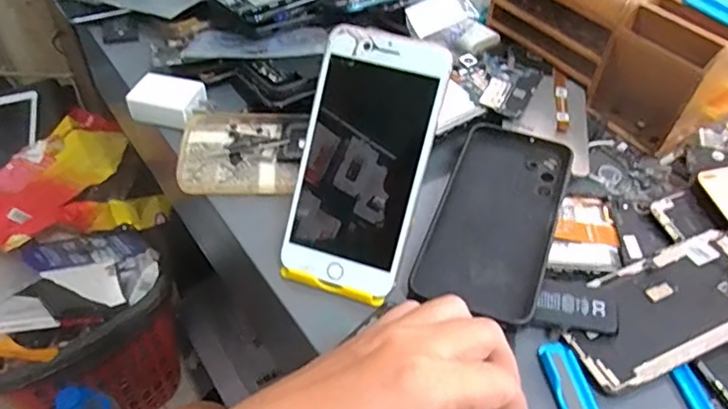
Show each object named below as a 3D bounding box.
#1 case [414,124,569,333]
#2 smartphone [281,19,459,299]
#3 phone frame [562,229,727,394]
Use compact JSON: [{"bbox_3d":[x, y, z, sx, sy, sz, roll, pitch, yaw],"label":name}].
[{"bbox_3d":[0.094,0.005,0.386,0.077,0.013,0.159,19,48,14],"label":"case"},{"bbox_3d":[-0.002,-0.022,0.339,0.075,0.160,0.004,17,11,11],"label":"smartphone"},{"bbox_3d":[0.189,0.062,0.342,0.138,0.004,0.067,-21,48,-10],"label":"phone frame"}]

